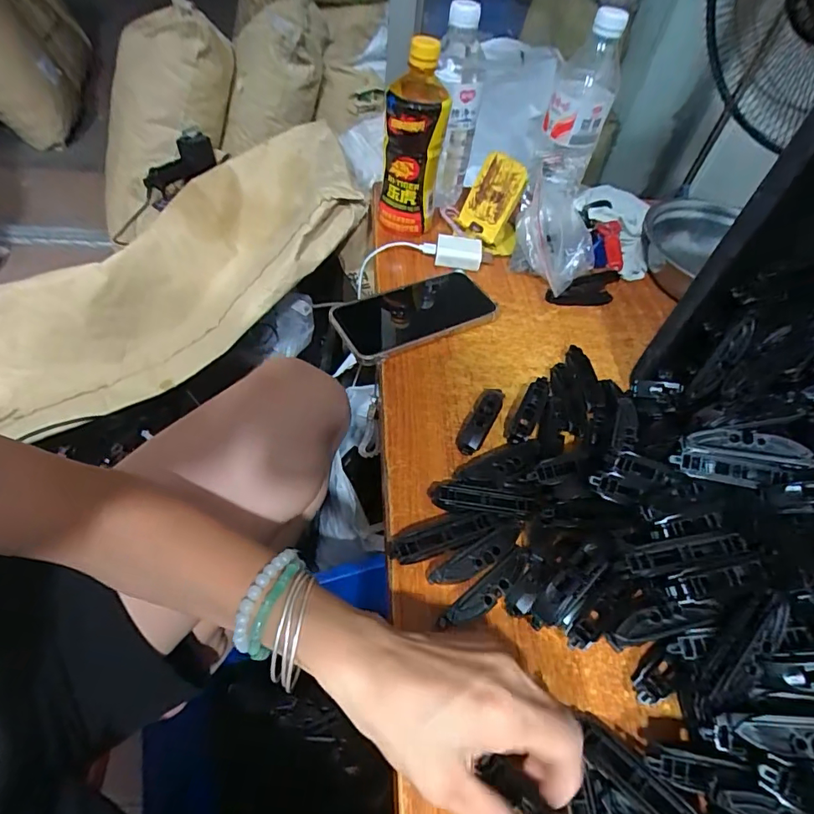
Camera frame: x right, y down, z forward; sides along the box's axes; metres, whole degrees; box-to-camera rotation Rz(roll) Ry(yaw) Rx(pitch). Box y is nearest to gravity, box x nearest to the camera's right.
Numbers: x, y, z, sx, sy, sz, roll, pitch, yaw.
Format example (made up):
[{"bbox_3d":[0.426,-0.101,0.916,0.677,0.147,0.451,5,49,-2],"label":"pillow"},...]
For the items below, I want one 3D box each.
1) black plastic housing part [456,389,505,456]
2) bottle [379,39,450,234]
[{"bbox_3d":[0.066,0.011,0.422,0.023,0.015,0.079,25,53,13],"label":"black plastic housing part"},{"bbox_3d":[0.006,-0.291,0.531,0.068,0.186,0.059,5,51,-4],"label":"bottle"}]

